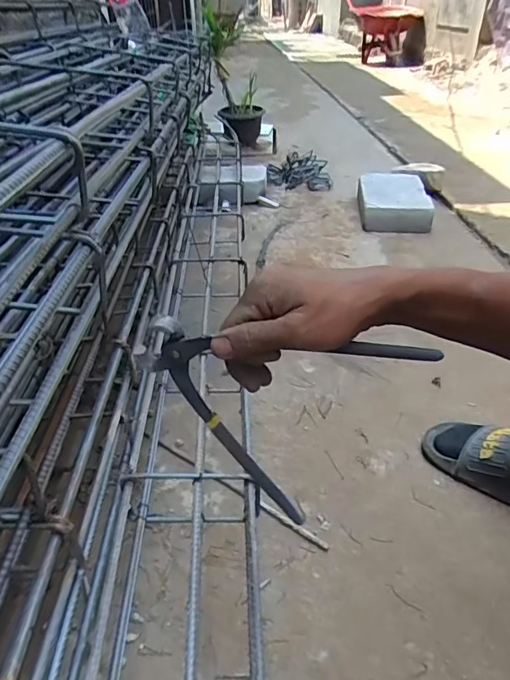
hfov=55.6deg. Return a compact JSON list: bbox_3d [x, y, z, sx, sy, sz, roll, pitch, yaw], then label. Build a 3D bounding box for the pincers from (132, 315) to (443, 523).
[{"bbox_3d":[0.019,0.066,0.373,0.212,0.171,0.033,3,35,4],"label":"pincers"}]

